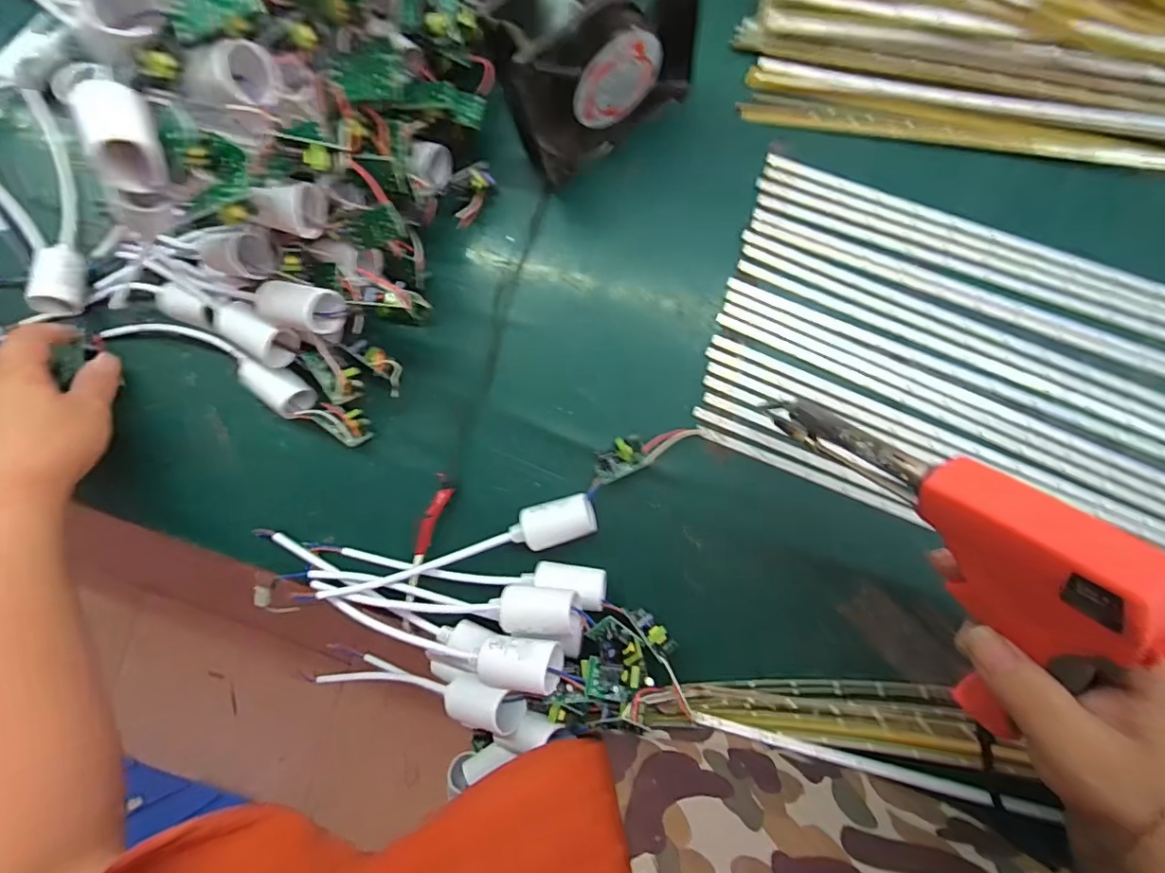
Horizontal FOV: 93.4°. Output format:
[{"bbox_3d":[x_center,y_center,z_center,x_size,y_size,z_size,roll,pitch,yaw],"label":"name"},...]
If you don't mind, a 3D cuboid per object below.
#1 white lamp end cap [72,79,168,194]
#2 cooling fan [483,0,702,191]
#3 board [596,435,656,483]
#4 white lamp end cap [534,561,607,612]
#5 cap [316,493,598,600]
[{"bbox_3d":[-0.216,-0.145,0.258,0.022,0.025,0.048,-18,83,6],"label":"white lamp end cap"},{"bbox_3d":[0.010,-0.226,0.334,0.126,0.124,0.043,-34,82,2],"label":"cooling fan"},{"bbox_3d":[0.025,0.015,0.359,0.038,0.018,0.023,-26,82,3],"label":"board"},{"bbox_3d":[-0.007,0.094,0.352,0.045,0.029,0.023,6,85,7],"label":"white lamp end cap"},{"bbox_3d":[-0.083,0.074,0.363,0.186,0.024,0.027,-16,83,5],"label":"cap"}]

